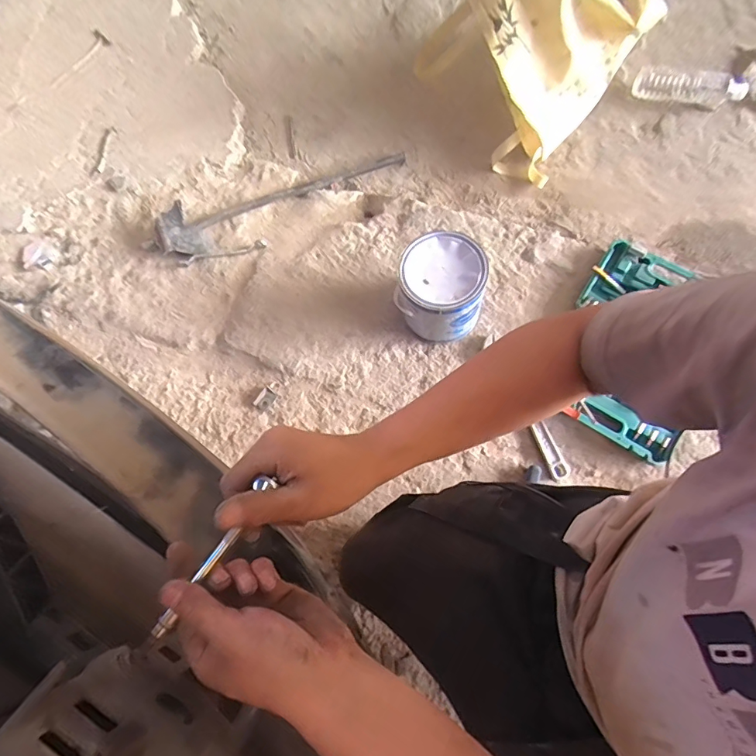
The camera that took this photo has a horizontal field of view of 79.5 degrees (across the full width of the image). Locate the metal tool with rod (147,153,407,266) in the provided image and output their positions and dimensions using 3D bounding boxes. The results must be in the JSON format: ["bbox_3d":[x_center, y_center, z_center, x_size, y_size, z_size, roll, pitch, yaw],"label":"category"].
[{"bbox_3d":[-0.219,-0.374,1.018,0.590,0.031,0.147,-14,74,0],"label":"metal tool with rod"}]

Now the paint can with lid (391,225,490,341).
[{"bbox_3d":[0.116,-0.164,0.857,0.150,0.171,0.147,-1,75,3],"label":"paint can with lid"}]

